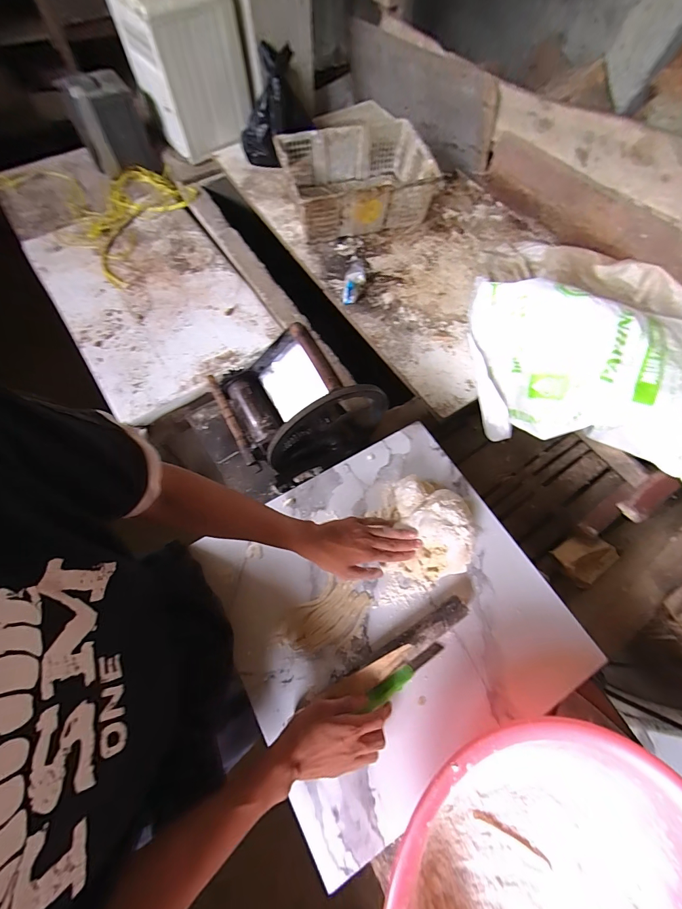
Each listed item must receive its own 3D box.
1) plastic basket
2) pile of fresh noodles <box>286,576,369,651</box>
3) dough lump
[{"bbox_3d":[0.058,-0.918,1.228,0.480,0.182,0.337,-16,61,-7],"label":"plastic basket"},{"bbox_3d":[-0.020,0.259,0.580,0.085,0.009,0.125,35,68,20],"label":"pile of fresh noodles"},{"bbox_3d":[0.141,0.124,0.609,0.152,0.067,0.147,-1,60,2],"label":"dough lump"}]

